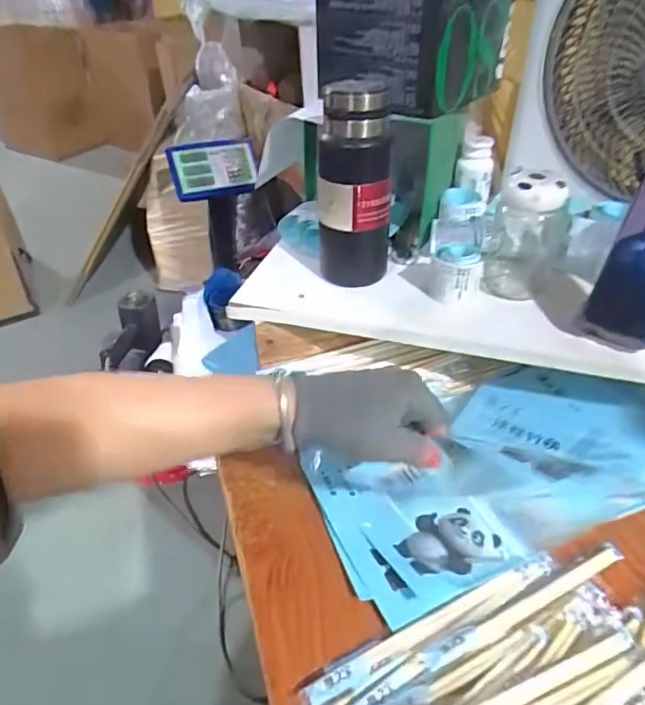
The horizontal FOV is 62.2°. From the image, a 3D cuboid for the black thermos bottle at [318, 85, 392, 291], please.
[{"bbox_3d":[0.034,-0.176,0.593,0.078,0.212,0.078,0,39,1],"label":"black thermos bottle"}]

